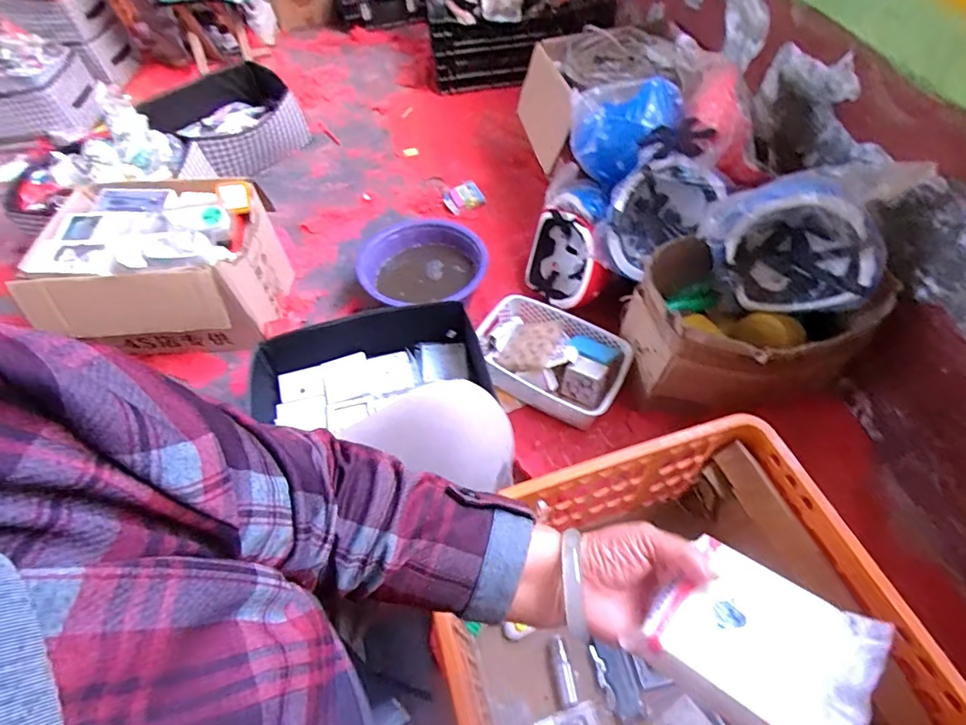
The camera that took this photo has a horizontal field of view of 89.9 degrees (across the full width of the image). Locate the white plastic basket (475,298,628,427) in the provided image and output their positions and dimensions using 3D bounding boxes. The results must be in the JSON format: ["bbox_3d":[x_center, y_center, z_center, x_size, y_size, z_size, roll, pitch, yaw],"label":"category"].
[{"bbox_3d":[0.137,-0.012,0.984,0.299,0.085,0.212,25,60,20],"label":"white plastic basket"}]

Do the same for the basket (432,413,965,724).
[{"bbox_3d":[0.218,0.349,0.606,0.456,0.280,0.390,-16,55,-8],"label":"basket"}]

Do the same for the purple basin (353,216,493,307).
[{"bbox_3d":[-0.137,-0.221,1.154,0.284,0.134,0.275,-2,54,2],"label":"purple basin"}]

